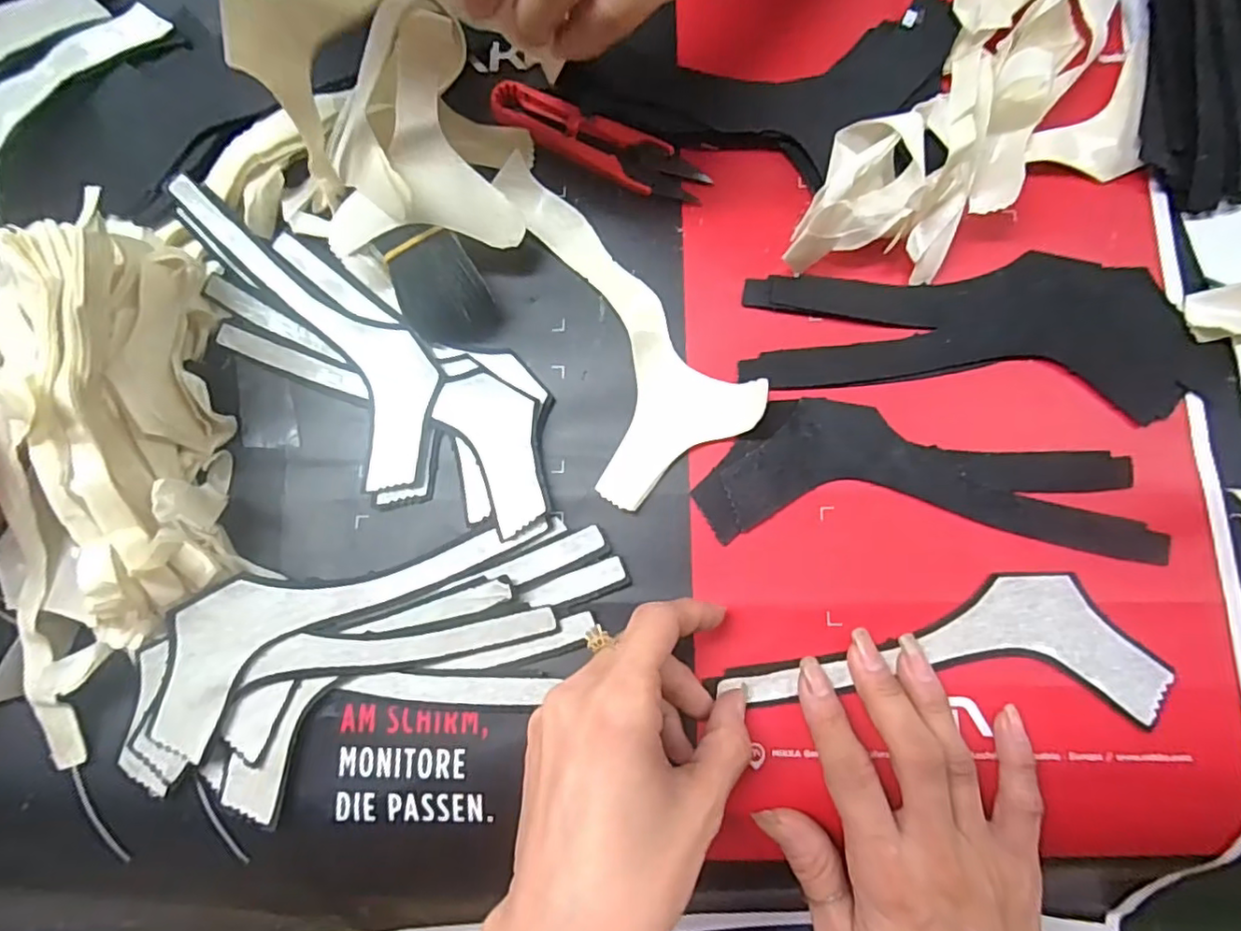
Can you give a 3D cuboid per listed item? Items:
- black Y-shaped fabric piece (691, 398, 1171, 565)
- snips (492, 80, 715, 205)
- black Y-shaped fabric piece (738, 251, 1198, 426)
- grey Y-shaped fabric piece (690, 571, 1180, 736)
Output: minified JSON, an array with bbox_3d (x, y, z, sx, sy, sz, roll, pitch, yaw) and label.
[{"bbox_3d":[0.136,0.010,0.277,0.193,0.004,0.066,8,82,5],"label":"black Y-shaped fabric piece"},{"bbox_3d":[-0.012,-0.162,0.312,0.114,0.008,0.029,22,83,6],"label":"snips"},{"bbox_3d":[0.158,-0.064,0.289,0.195,0.004,0.069,3,82,4],"label":"black Y-shaped fabric piece"},{"bbox_3d":[0.134,0.075,0.266,0.180,0.005,0.059,1,78,6],"label":"grey Y-shaped fabric piece"}]

